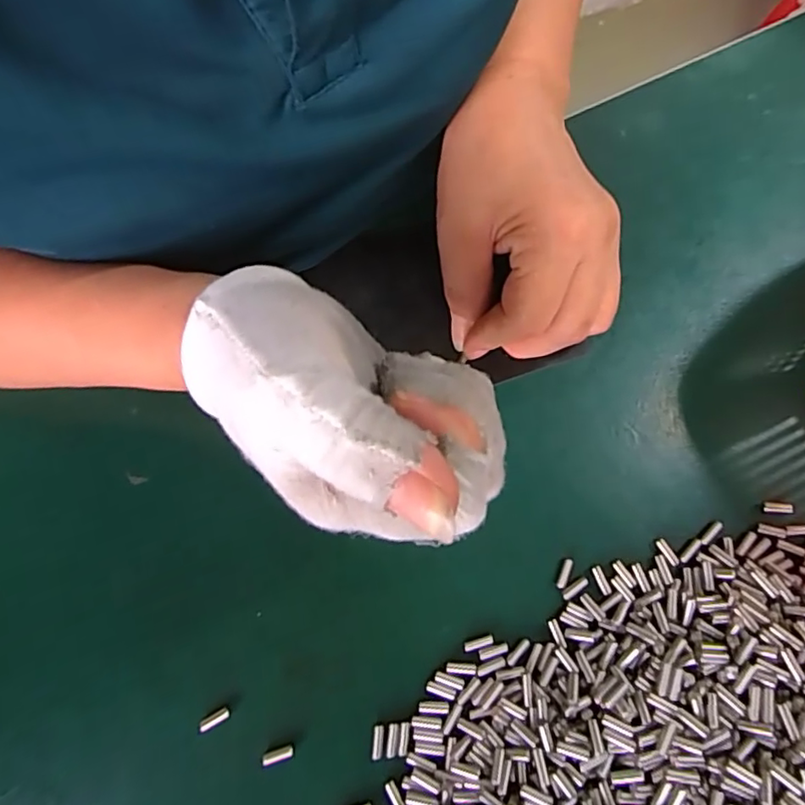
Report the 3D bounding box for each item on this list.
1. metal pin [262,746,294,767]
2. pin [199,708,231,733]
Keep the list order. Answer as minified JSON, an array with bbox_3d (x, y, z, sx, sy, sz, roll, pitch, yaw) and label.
[{"bbox_3d":[-0.054,0.153,0.246,0.014,0.005,0.006,-17,76,-4],"label":"metal pin"},{"bbox_3d":[-0.082,0.139,0.249,0.014,0.004,0.006,-27,77,-6],"label":"pin"}]

